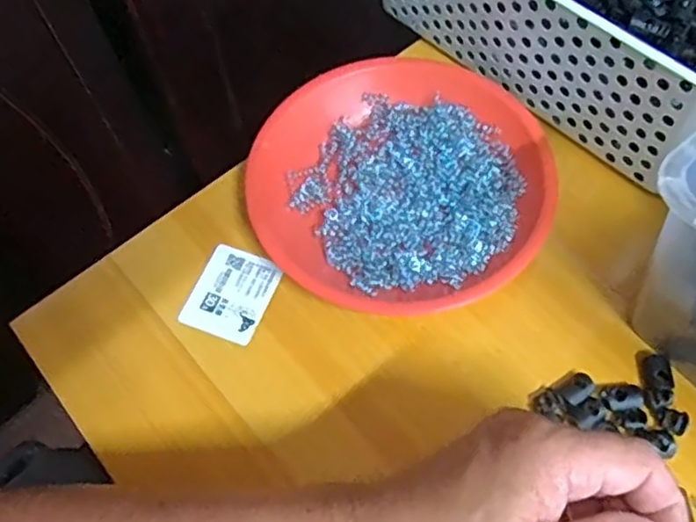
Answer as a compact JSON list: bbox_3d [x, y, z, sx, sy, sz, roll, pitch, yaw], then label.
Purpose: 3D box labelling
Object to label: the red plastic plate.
[{"bbox_3d":[0.037,-0.058,0.436,0.187,0.022,0.197,-1,63,2],"label":"red plastic plate"}]

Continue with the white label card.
[{"bbox_3d":[-0.073,0.020,0.419,0.049,0.004,0.061,20,66,12],"label":"white label card"}]

